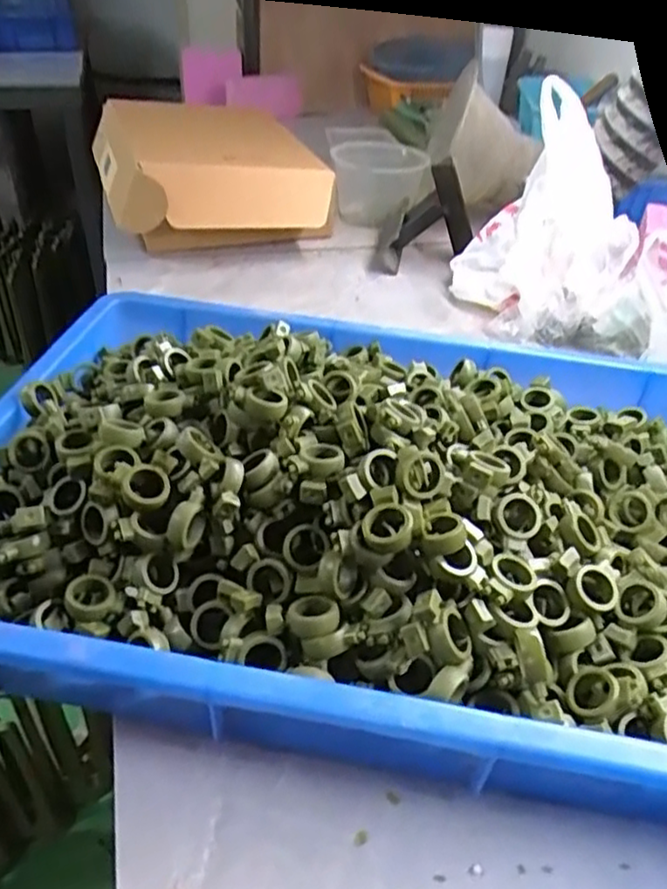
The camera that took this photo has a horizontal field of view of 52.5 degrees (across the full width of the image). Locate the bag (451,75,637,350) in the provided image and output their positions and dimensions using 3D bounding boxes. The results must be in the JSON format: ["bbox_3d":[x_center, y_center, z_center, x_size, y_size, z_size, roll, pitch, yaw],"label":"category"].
[{"bbox_3d":[0.228,-0.251,0.731,0.159,0.219,0.180,9,39,6],"label":"bag"}]

